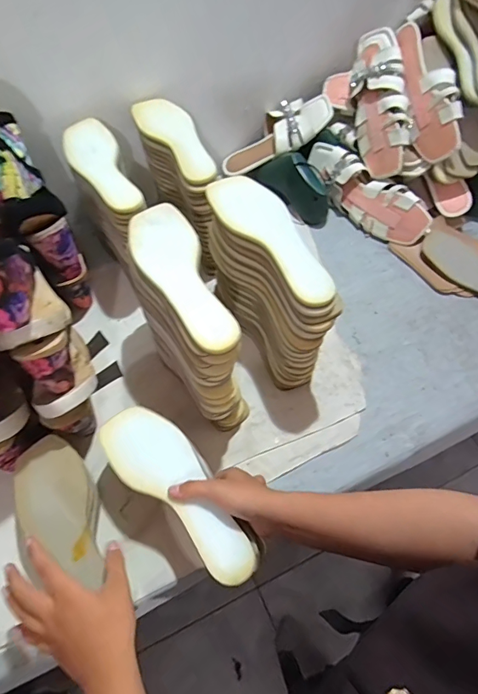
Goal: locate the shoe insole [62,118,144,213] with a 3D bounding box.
[{"bbox_3d":[-0.217,-0.282,0.668,0.079,0.022,0.218,-21,60,-11],"label":"shoe insole"}]

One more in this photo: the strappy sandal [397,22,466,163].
[{"bbox_3d":[0.326,-0.445,0.755,0.052,0.096,0.236,-21,92,-11],"label":"strappy sandal"}]

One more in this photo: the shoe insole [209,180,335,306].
[{"bbox_3d":[0.045,-0.148,0.554,0.072,0.020,0.234,-32,63,-17],"label":"shoe insole"}]

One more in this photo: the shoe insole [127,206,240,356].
[{"bbox_3d":[-0.074,-0.091,0.523,0.079,0.012,0.247,-21,60,-11],"label":"shoe insole"}]

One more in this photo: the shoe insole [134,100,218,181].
[{"bbox_3d":[-0.100,-0.337,0.697,0.076,0.012,0.233,-25,61,-13],"label":"shoe insole"}]

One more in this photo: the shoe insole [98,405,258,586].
[{"bbox_3d":[-0.068,0.159,0.489,0.080,0.019,0.230,-38,64,-19],"label":"shoe insole"}]

